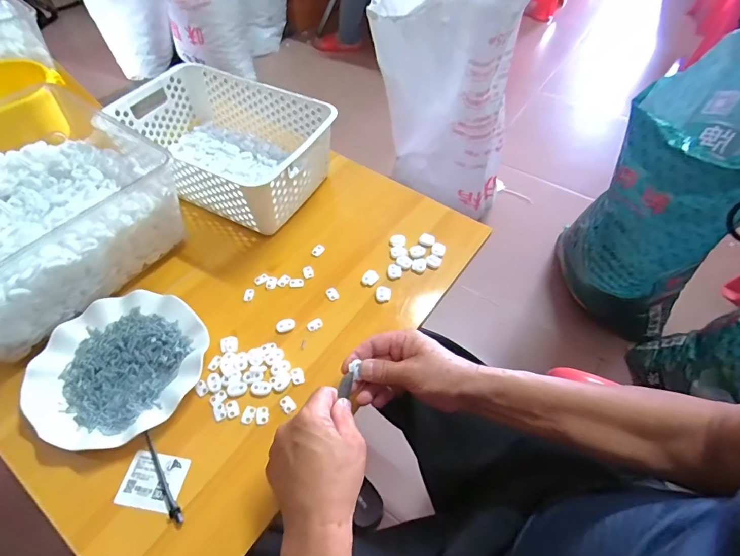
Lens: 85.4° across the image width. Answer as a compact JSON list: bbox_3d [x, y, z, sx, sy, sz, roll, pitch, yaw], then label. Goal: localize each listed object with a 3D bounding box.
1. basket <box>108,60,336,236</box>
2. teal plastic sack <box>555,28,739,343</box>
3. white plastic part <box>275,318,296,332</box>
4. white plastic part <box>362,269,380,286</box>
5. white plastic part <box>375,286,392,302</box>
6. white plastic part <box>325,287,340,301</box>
[{"bbox_3d":[-0.225,-0.210,0.624,0.298,0.099,0.201,24,56,16],"label":"basket"},{"bbox_3d":[0.658,-0.150,0.880,0.369,0.594,0.303,-31,60,-22],"label":"teal plastic sack"},{"bbox_3d":[-0.106,0.059,0.504,0.025,0.006,0.016,-9,54,-8],"label":"white plastic part"},{"bbox_3d":[0.001,-0.001,0.550,0.021,0.010,0.019,24,56,16],"label":"white plastic part"},{"bbox_3d":[0.018,0.021,0.532,0.021,0.009,0.020,1,53,-1],"label":"white plastic part"},{"bbox_3d":[-0.050,0.022,0.537,0.014,0.009,0.017,-27,58,-19],"label":"white plastic part"}]

